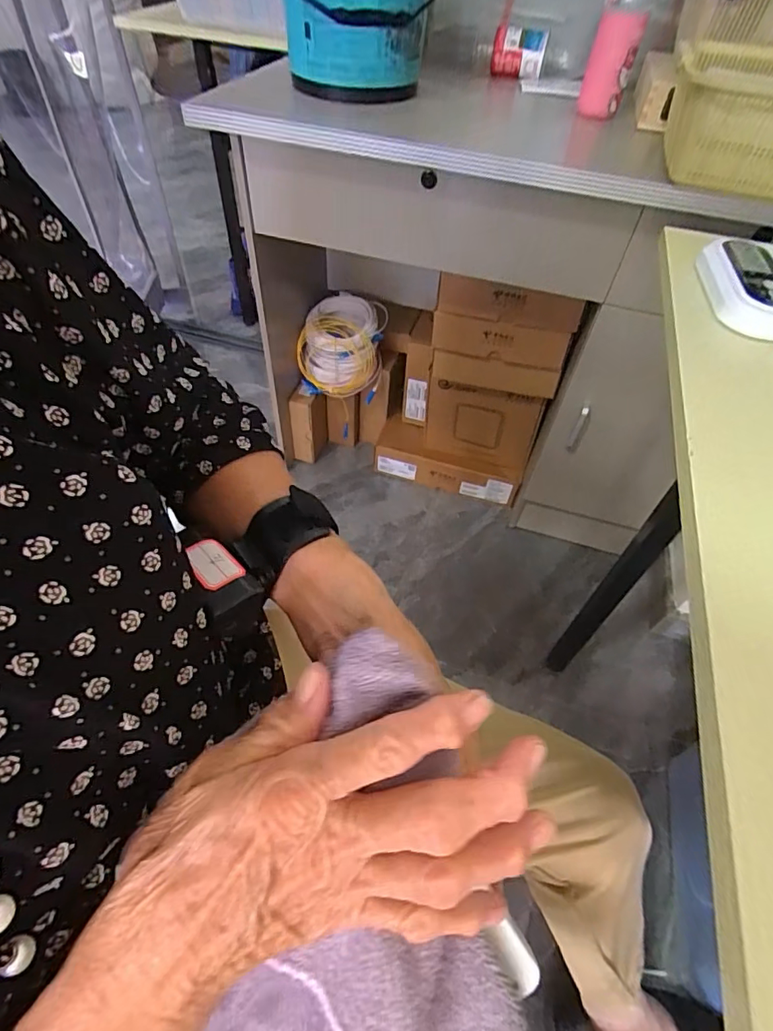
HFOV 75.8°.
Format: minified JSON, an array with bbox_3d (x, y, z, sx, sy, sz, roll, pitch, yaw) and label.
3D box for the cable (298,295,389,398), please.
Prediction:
[{"bbox_3d":[-0.096,-0.401,1.151,0.185,0.171,0.181,9,51,2],"label":"cable"}]

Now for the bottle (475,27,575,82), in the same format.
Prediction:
[{"bbox_3d":[0.242,-0.812,0.873,0.167,0.059,0.065,13,51,6],"label":"bottle"}]

